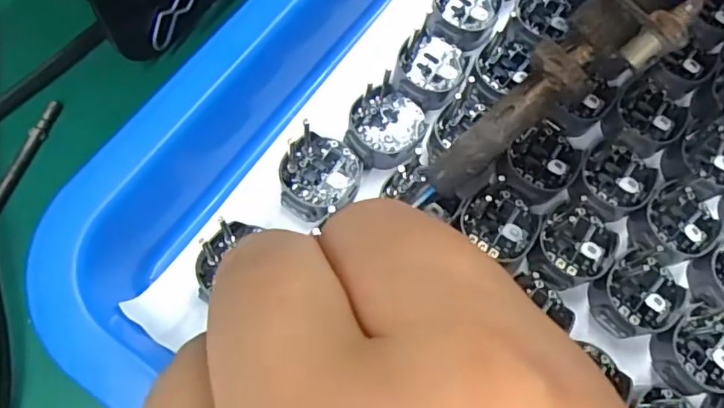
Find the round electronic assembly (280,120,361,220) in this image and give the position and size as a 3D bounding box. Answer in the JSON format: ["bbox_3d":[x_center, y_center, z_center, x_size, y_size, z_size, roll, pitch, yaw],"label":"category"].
[{"bbox_3d":[-0.014,-0.009,0.194,0.026,0.008,0.031,10,70,1],"label":"round electronic assembly"}]

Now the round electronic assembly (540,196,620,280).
[{"bbox_3d":[0.073,0.013,0.191,0.026,0.004,0.024,1,71,-3],"label":"round electronic assembly"}]

